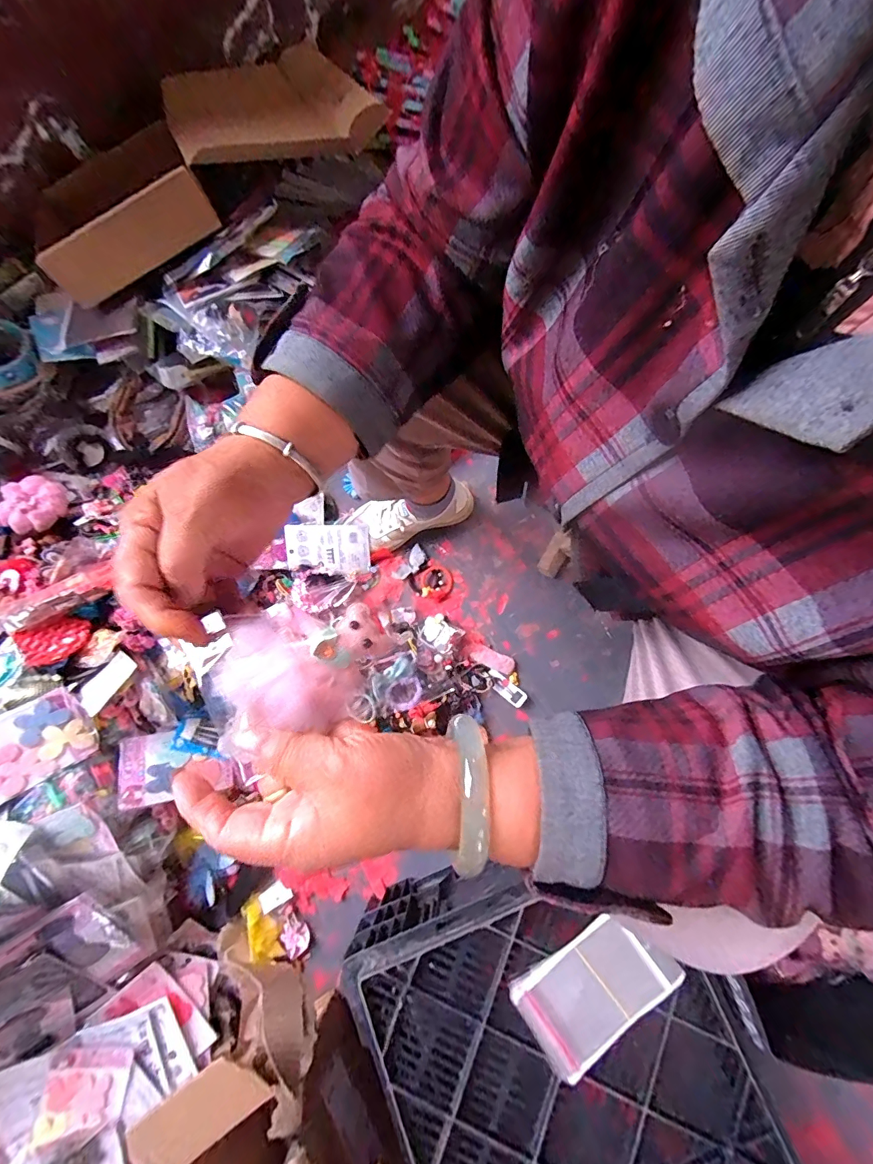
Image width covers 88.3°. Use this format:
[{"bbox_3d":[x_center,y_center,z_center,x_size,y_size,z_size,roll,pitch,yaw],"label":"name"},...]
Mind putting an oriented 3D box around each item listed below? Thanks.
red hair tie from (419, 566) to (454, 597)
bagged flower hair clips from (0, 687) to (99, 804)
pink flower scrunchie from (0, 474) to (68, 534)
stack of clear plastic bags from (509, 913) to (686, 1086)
[{"bbox_3d":[0.000,-0.001,0.782,0.057,0.011,0.054,0,77,2],"label":"red hair tie"},{"bbox_3d":[-0.530,0.210,0.571,0.141,0.014,0.099,-28,92,-30],"label":"bagged flower hair clips"},{"bbox_3d":[-0.666,-0.131,0.740,0.092,0.028,0.088,0,77,2],"label":"pink flower scrunchie"},{"bbox_3d":[0.169,0.435,0.487,0.161,0.018,0.096,-36,79,-6],"label":"stack of clear plastic bags"}]

